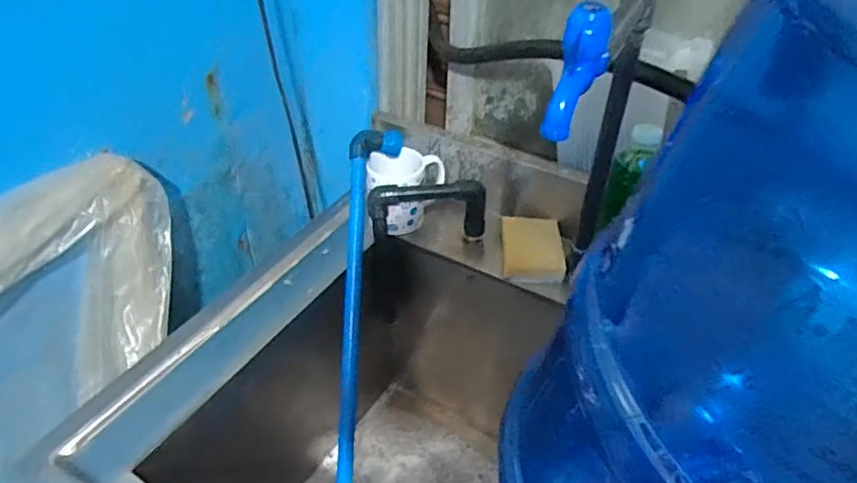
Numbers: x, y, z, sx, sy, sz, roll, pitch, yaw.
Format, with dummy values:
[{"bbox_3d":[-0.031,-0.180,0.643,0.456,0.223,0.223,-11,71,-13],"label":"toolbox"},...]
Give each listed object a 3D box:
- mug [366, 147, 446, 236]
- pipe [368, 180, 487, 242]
[{"bbox_3d":[-0.027,-0.073,0.831,0.122,0.096,0.069,-24,46,-28],"label":"mug"},{"bbox_3d":[-0.001,-0.043,0.793,0.154,0.079,0.034,-2,40,-5],"label":"pipe"}]

